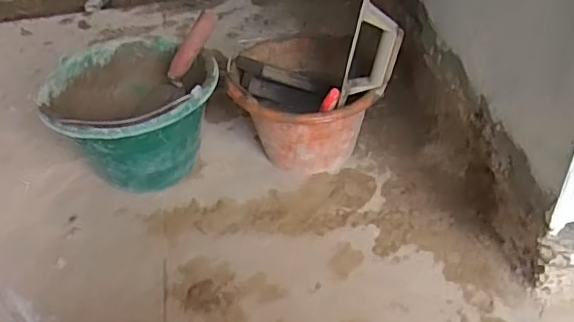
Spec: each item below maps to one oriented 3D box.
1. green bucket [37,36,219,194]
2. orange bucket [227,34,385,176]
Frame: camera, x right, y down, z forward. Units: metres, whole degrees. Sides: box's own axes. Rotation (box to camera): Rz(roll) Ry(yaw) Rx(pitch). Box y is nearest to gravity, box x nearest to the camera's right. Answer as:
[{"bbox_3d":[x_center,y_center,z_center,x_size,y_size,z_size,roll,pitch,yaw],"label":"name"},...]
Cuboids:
[{"bbox_3d":[-0.253,-0.066,0.973,0.255,0.184,0.262,-2,42,2],"label":"green bucket"},{"bbox_3d":[0.015,-0.087,0.971,0.207,0.174,0.249,-16,43,-11],"label":"orange bucket"}]

